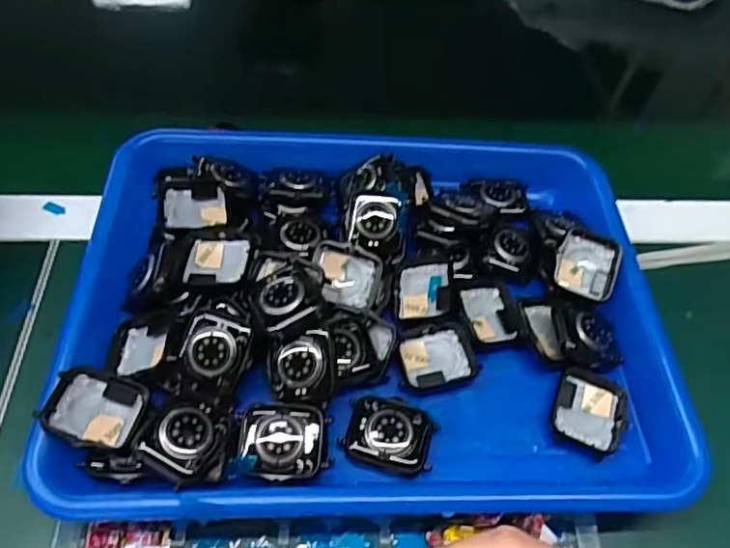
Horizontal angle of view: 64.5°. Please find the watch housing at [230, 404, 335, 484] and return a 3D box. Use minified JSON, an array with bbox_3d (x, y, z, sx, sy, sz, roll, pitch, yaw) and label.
[{"bbox_3d":[-0.040,0.081,0.280,0.044,0.009,0.036,2,54,-3],"label":"watch housing"}]

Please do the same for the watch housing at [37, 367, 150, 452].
[{"bbox_3d":[-0.130,0.066,0.281,0.042,0.011,0.037,24,51,-10],"label":"watch housing"}]

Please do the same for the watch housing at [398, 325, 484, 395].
[{"bbox_3d":[0.039,0.046,0.324,0.042,0.007,0.035,-11,56,-12],"label":"watch housing"}]

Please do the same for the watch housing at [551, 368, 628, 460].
[{"bbox_3d":[0.121,0.074,0.310,0.038,0.009,0.042,14,54,6],"label":"watch housing"}]

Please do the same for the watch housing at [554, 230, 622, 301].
[{"bbox_3d":[0.136,-0.006,0.356,0.036,0.009,0.040,20,78,11],"label":"watch housing"}]

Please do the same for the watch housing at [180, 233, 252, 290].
[{"bbox_3d":[-0.083,-0.007,0.325,0.038,0.009,0.031,8,54,2],"label":"watch housing"}]

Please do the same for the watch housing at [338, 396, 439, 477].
[{"bbox_3d":[0.012,0.083,0.299,0.044,0.013,0.034,14,54,6],"label":"watch housing"}]

